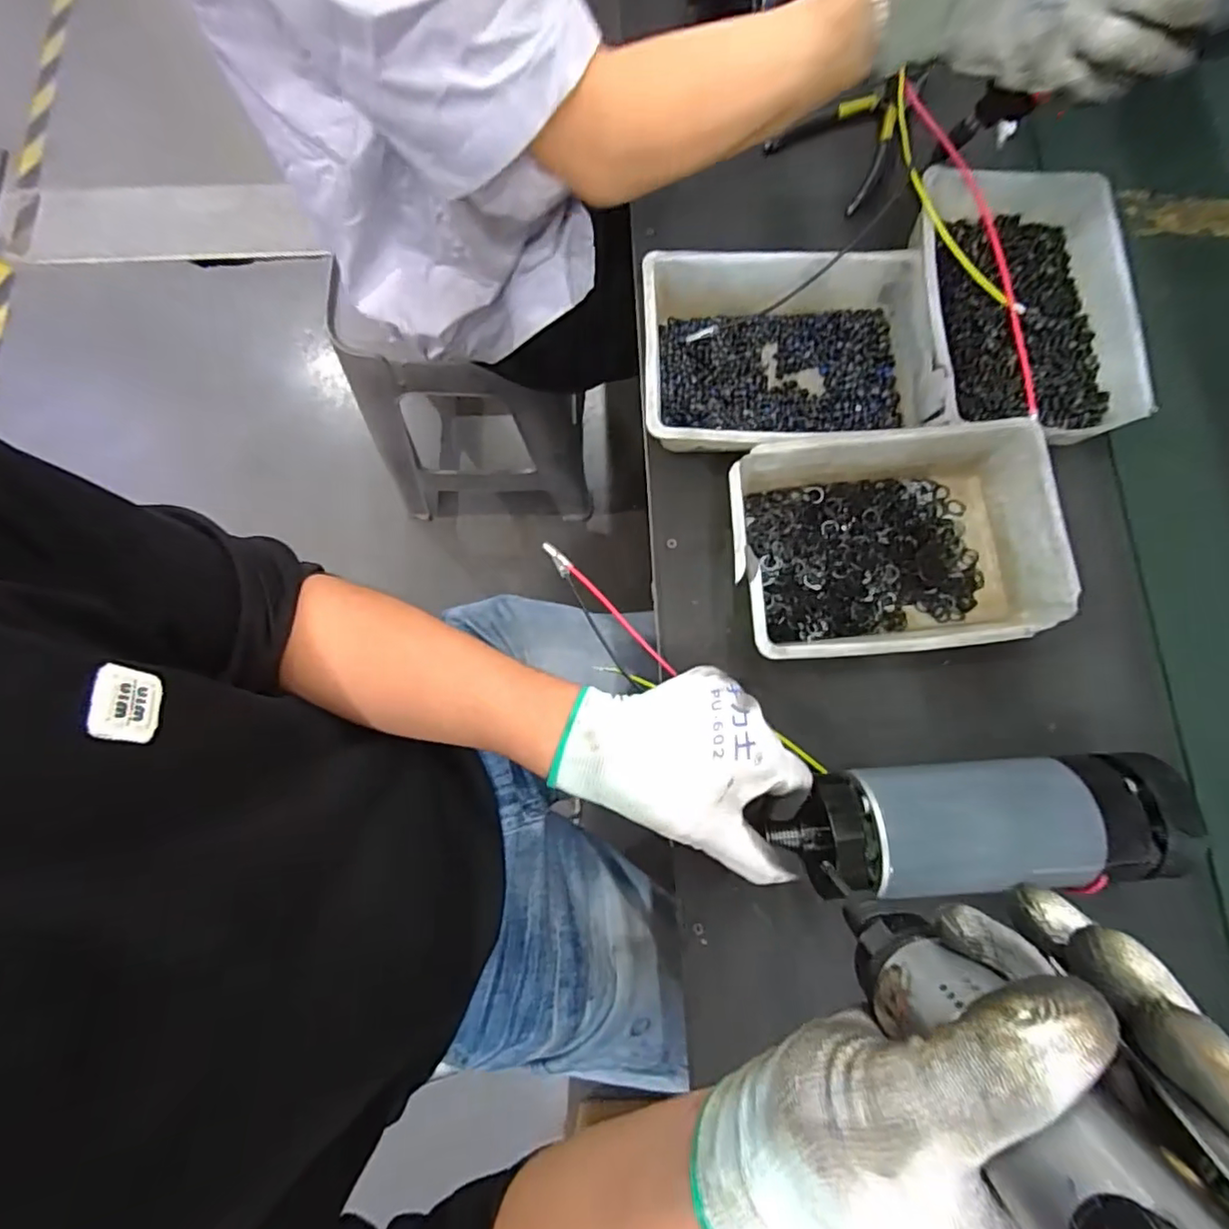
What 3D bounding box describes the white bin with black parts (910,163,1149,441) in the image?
[{"bbox_3d":[0.296,-0.226,0.443,0.153,0.052,0.203,-1,78,-2],"label":"white bin with black parts"}]

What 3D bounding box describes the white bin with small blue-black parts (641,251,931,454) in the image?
[{"bbox_3d":[0.121,-0.181,0.428,0.201,0.046,0.148,0,78,-1],"label":"white bin with small blue-black parts"}]

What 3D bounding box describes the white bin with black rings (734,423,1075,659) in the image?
[{"bbox_3d":[0.182,-0.045,0.399,0.210,0.050,0.145,-6,78,-2],"label":"white bin with black rings"}]

